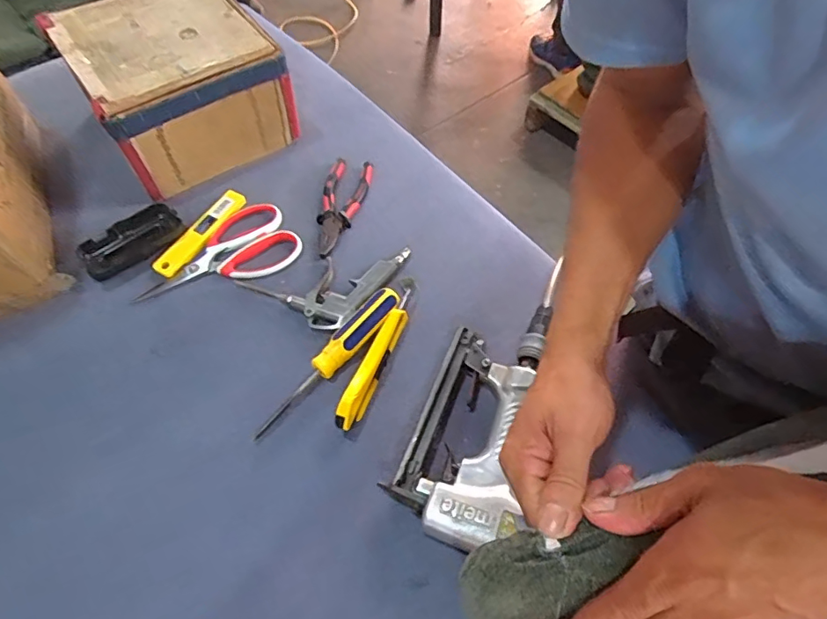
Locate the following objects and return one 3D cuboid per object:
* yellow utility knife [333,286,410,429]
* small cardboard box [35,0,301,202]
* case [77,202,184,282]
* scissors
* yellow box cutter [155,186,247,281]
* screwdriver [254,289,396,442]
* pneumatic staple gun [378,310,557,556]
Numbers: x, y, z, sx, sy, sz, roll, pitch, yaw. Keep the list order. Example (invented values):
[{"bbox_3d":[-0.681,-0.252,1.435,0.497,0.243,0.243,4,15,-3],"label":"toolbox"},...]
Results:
[{"bbox_3d":[-0.036,0.047,0.509,0.021,0.033,0.156,21,61,12],"label":"yellow utility knife"},{"bbox_3d":[-0.290,-0.287,0.653,0.208,0.122,0.221,-30,64,-17],"label":"small cardboard box"},{"bbox_3d":[-0.319,-0.079,0.588,0.110,0.024,0.046,-40,67,-21],"label":"case"},{"bbox_3d":[-0.223,-0.064,0.588,0.177,0.007,0.101,-22,62,-13],"label":"scissors"},{"bbox_3d":[-0.248,-0.092,0.605,0.030,0.008,0.134,26,62,15],"label":"yellow box cutter"},{"bbox_3d":[-0.084,0.047,0.512,0.035,0.022,0.189,35,65,19],"label":"screwdriver"},{"bbox_3d":[0.070,0.093,0.483,0.116,0.047,0.240,23,62,13],"label":"pneumatic staple gun"}]

